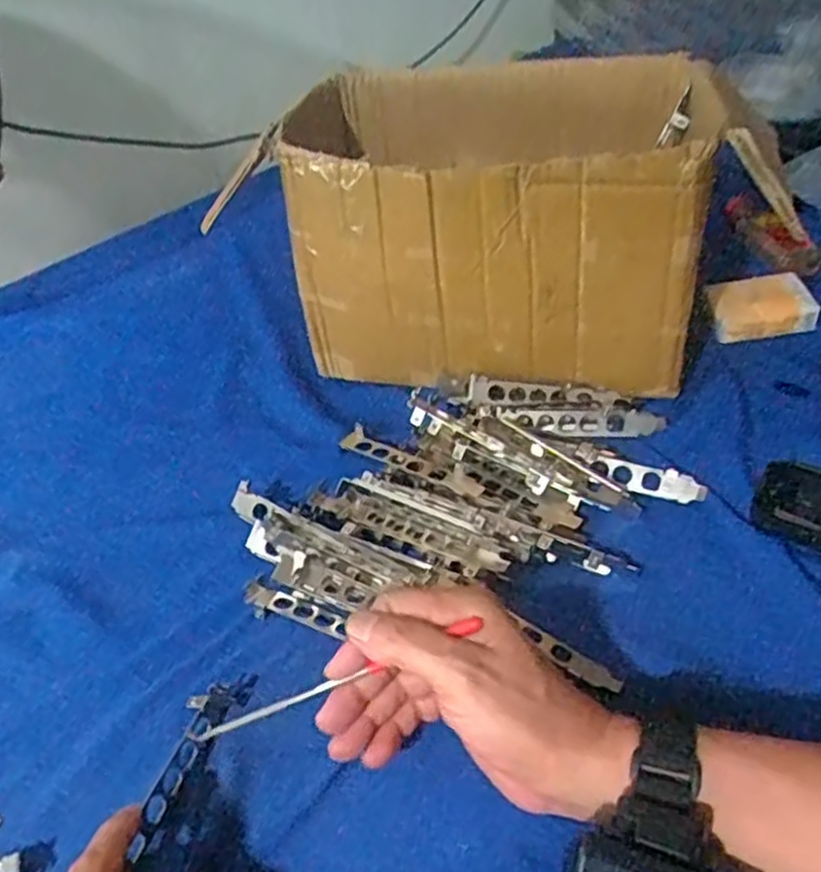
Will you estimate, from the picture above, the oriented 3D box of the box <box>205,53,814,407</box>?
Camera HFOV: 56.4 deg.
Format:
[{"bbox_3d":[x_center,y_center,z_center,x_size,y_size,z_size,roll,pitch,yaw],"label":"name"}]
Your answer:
[{"bbox_3d":[0.074,-0.170,0.610,0.358,0.186,0.227,4,43,14],"label":"box"}]

